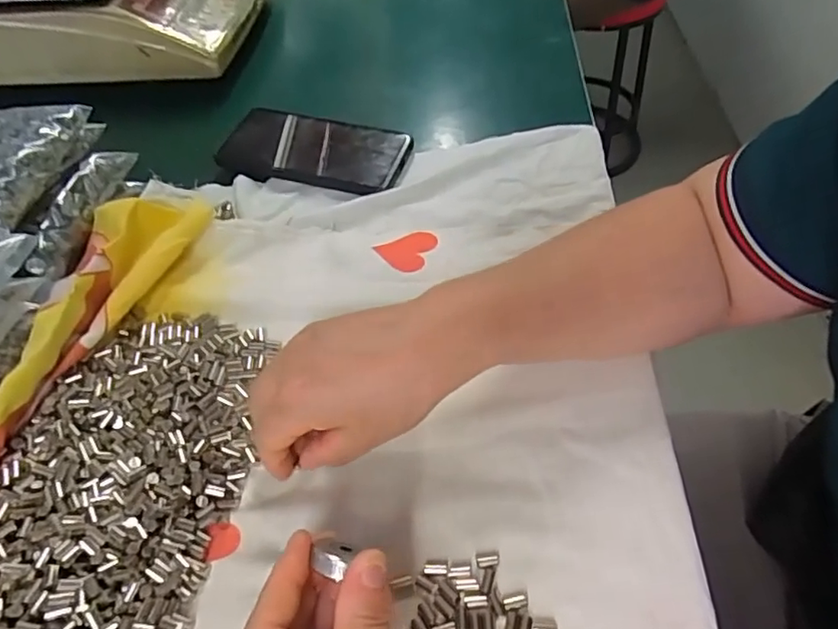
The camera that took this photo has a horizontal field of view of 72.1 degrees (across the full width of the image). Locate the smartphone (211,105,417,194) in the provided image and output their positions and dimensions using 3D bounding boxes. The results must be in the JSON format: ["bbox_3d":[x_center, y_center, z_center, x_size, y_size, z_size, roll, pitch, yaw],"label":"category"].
[{"bbox_3d":[-0.091,-0.142,0.502,0.158,0.018,0.078,10,52,12],"label":"smartphone"}]

